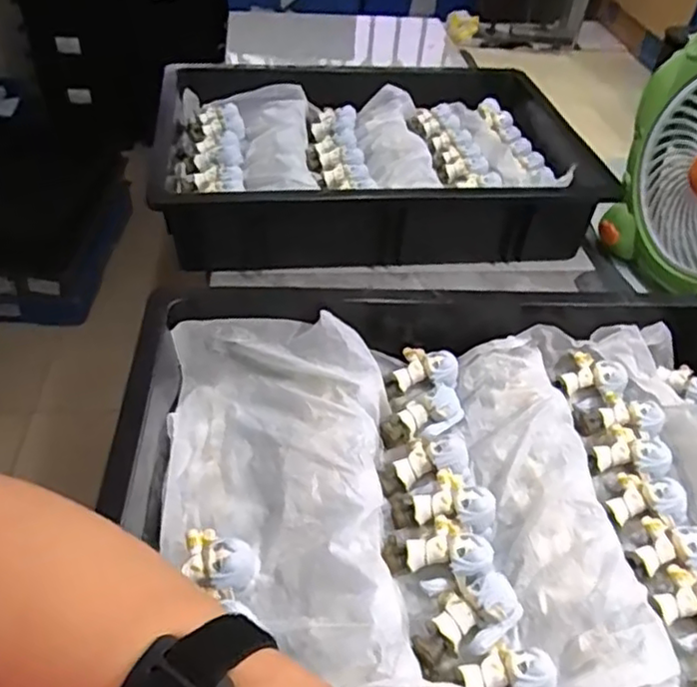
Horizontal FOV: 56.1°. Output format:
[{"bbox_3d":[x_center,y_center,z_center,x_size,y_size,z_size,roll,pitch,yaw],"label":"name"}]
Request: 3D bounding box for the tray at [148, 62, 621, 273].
[{"bbox_3d":[0.024,-0.207,0.720,0.435,0.094,0.336,-1,43,-6],"label":"tray"}]

